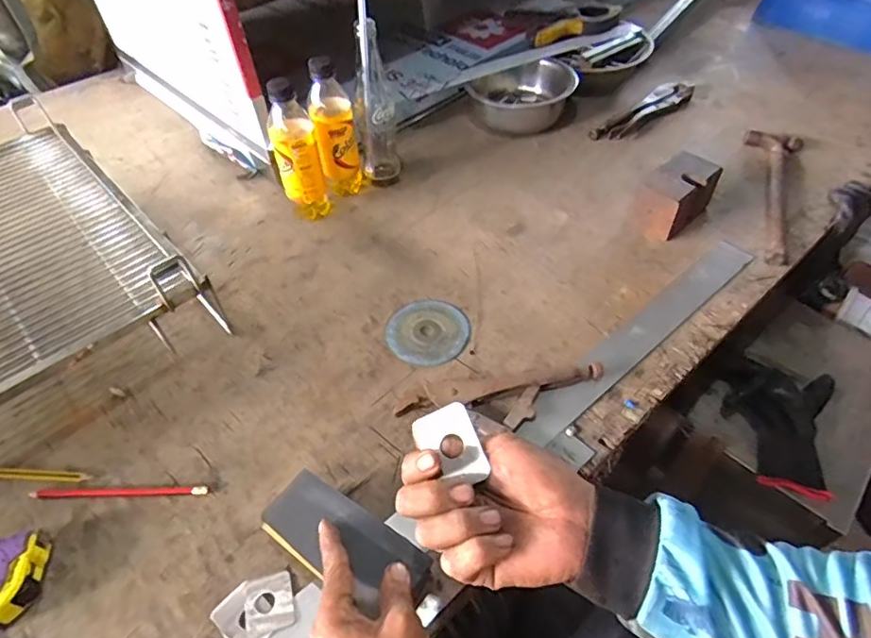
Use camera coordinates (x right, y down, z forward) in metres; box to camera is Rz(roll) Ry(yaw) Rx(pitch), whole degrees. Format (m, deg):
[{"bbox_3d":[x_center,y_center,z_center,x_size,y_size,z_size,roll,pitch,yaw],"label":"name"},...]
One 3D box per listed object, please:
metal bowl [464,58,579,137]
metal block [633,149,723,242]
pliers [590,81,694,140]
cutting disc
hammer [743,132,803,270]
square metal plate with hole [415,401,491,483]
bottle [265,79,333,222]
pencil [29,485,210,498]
[{"bbox_3d":[0.141,-0.377,0.909,0.162,0.068,0.162,-1,51,1],"label":"metal bowl"},{"bbox_3d":[0.316,-0.163,0.715,0.107,0.071,0.068,-36,58,-25],"label":"metal block"},{"bbox_3d":[0.356,-0.352,0.911,0.242,0.022,0.055,-35,58,-24],"label":"pliers"},{"bbox_3d":[-0.008,0.014,0.634,0.094,0.004,0.094,-1,51,1],"label":"cutting disc"},{"bbox_3d":[0.465,-0.185,0.765,0.078,0.022,0.286,21,54,18],"label":"hammer"},{"bbox_3d":[0.011,0.086,0.365,0.038,0.004,0.052,-25,75,3],"label":"square metal plate with hole"},{"bbox_3d":[-0.182,-0.221,0.715,0.059,0.191,0.059,-12,51,-8],"label":"bottle"},{"bbox_3d":[-0.296,0.162,0.510,0.164,0.005,0.010,-1,51,1],"label":"pencil"}]

